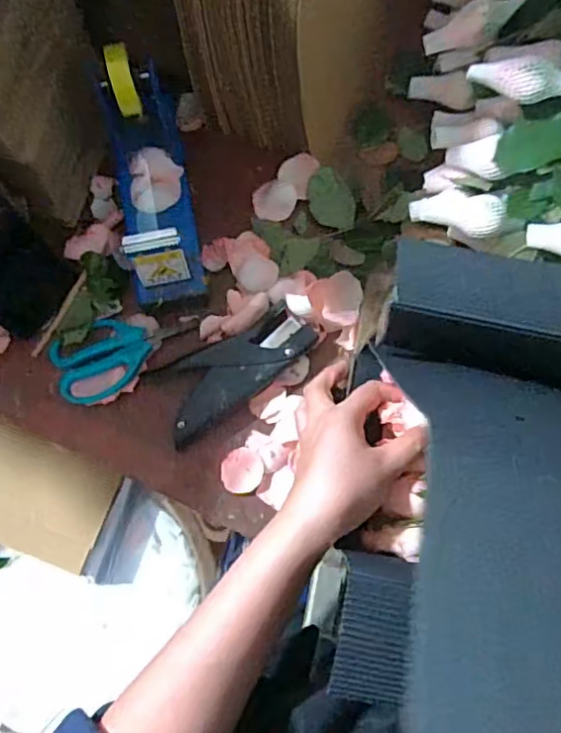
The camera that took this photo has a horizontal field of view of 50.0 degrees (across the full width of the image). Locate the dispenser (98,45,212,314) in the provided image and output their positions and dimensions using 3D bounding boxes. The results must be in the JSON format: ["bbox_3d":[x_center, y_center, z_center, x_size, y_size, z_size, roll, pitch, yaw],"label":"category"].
[{"bbox_3d":[-0.110,-0.152,0.498,0.061,0.125,0.174,-11,77,-2],"label":"dispenser"}]

